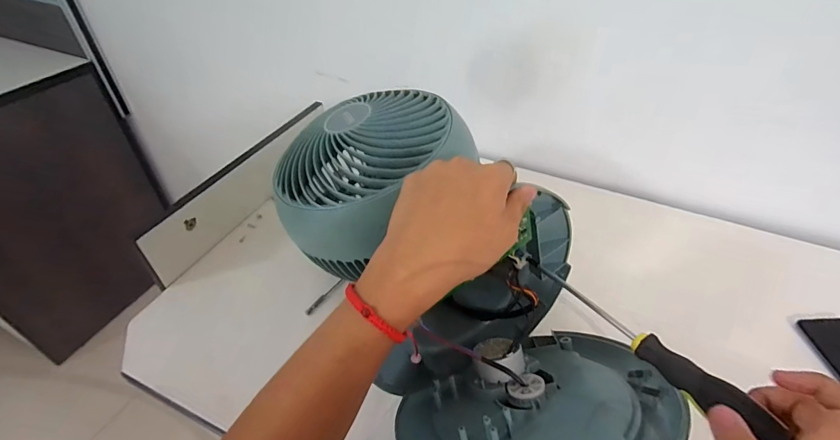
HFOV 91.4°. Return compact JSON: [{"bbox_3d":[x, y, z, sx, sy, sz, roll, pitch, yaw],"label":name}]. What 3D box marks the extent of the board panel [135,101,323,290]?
[{"bbox_3d":[-0.273,-0.059,0.662,0.026,0.100,0.385,20,45,18],"label":"board panel"}]

